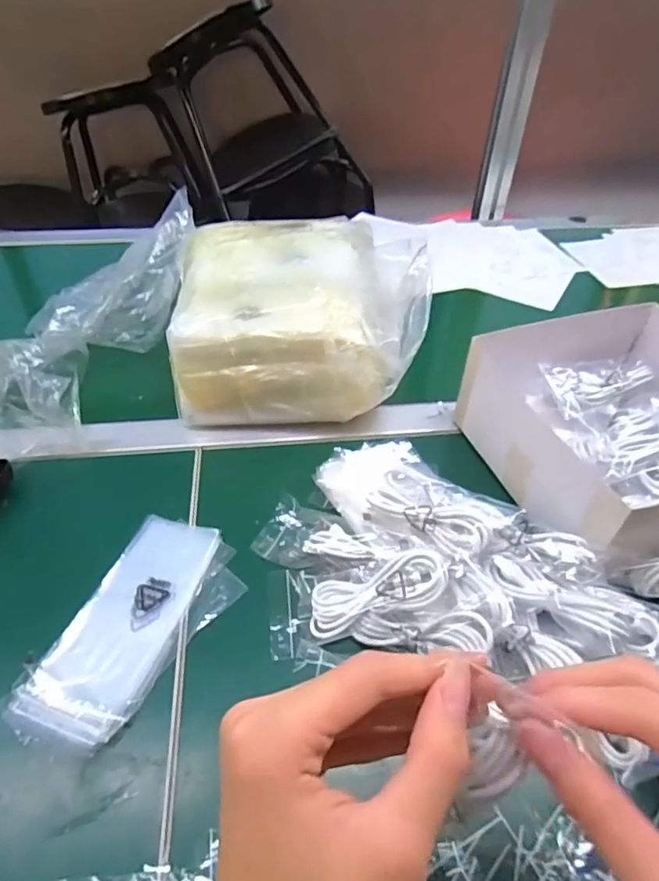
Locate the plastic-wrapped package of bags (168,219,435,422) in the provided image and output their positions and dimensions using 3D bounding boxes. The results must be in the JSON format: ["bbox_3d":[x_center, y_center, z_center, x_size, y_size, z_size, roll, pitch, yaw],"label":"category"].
[{"bbox_3d":[-0.029,-0.131,0.561,0.233,0.121,0.222,0,45,1],"label":"plastic-wrapped package of bags"}]

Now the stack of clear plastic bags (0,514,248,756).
[{"bbox_3d":[-0.133,0.128,0.386,0.095,0.010,0.171,16,48,16],"label":"stack of clear plastic bags"}]

